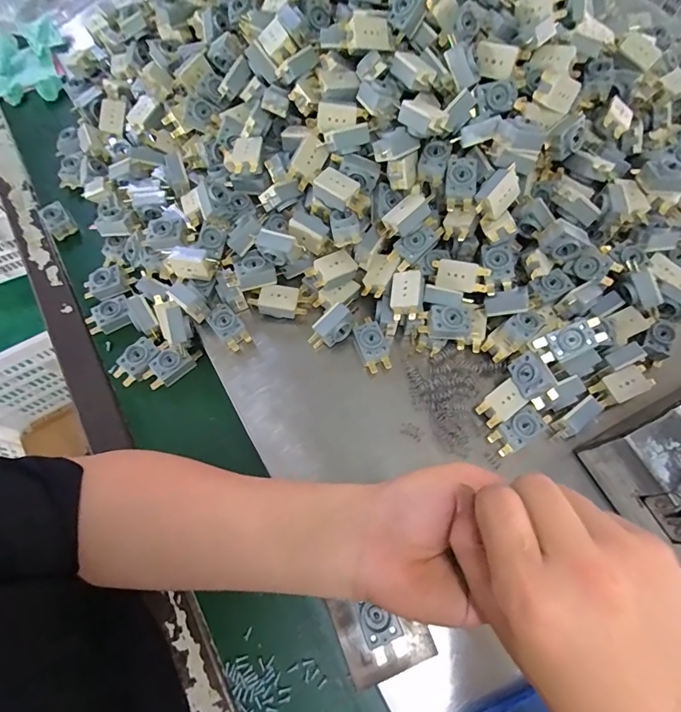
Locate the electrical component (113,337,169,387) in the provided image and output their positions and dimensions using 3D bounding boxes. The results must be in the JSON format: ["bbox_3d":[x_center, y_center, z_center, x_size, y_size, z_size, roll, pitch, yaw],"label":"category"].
[{"bbox_3d":[-0.204,0.003,0.432,0.029,0.016,0.055,32,72,14],"label":"electrical component"}]

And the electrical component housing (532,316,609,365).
[{"bbox_3d":[0.211,-0.014,0.389,0.058,0.017,0.025,-24,68,12],"label":"electrical component housing"}]

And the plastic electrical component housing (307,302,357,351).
[{"bbox_3d":[-0.008,-0.026,0.416,0.047,0.039,0.024,-33,71,-11],"label":"plastic electrical component housing"}]

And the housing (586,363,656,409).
[{"bbox_3d":[0.261,0.027,0.393,0.057,0.011,0.026,-23,69,-8],"label":"housing"}]

